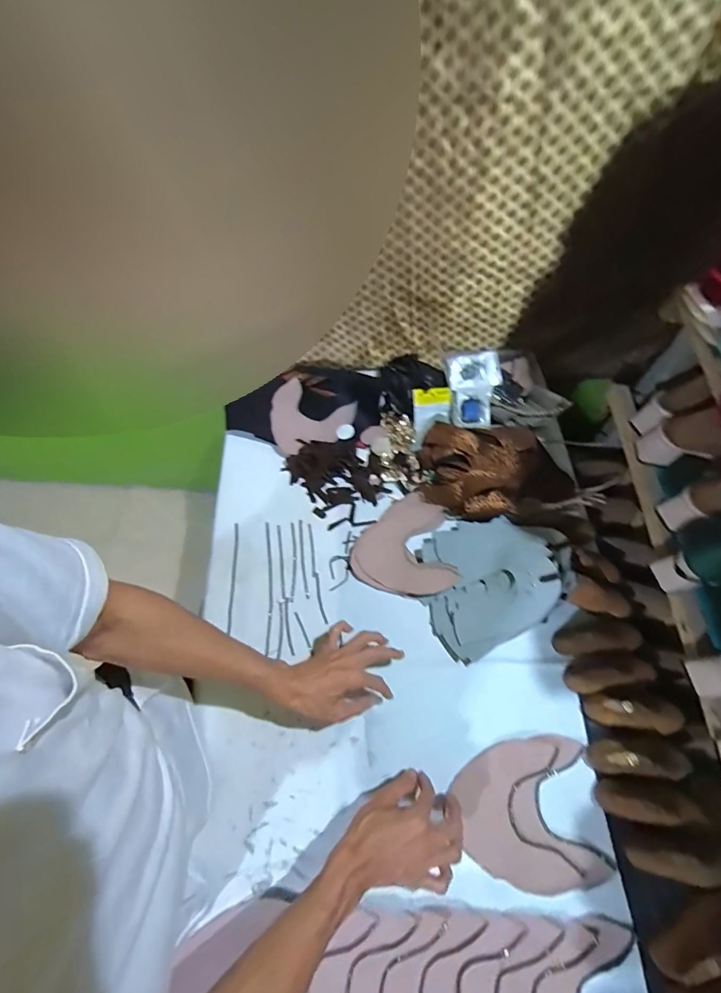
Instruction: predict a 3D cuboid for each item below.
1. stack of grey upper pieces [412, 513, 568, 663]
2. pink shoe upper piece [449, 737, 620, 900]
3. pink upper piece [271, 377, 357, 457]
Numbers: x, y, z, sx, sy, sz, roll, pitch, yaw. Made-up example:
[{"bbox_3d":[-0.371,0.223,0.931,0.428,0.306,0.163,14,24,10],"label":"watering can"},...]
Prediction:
[{"bbox_3d":[0.212,0.119,0.675,0.242,0.094,0.203,-24,64,-12],"label":"stack of grey upper pieces"},{"bbox_3d":[0.226,0.425,0.563,0.180,0.006,0.163,-6,61,-3],"label":"pink shoe upper piece"},{"bbox_3d":[-0.113,-0.157,0.841,0.166,0.017,0.163,22,64,12],"label":"pink upper piece"}]

